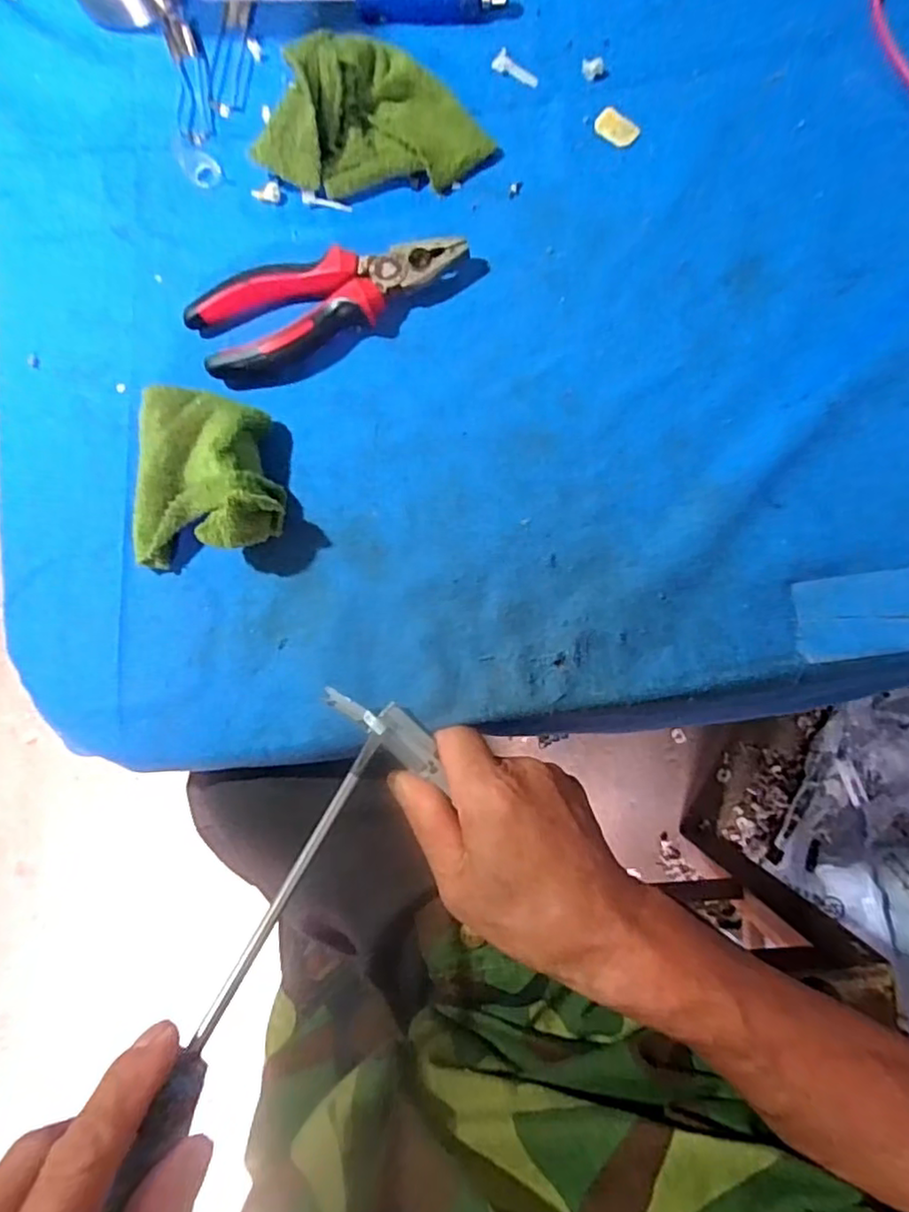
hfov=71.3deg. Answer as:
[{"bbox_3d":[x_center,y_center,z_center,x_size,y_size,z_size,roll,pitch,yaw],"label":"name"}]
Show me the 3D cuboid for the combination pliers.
[{"bbox_3d":[-0.073,-0.179,0.363,0.155,0.023,0.055,-20,82,3],"label":"combination pliers"}]

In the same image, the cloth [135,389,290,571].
[{"bbox_3d":[-0.137,-0.071,0.343,0.085,0.040,0.090,-5,83,5],"label":"cloth"}]

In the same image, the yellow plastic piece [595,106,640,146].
[{"bbox_3d":[0.095,-0.280,0.370,0.026,0.004,0.018,40,88,9],"label":"yellow plastic piece"}]

